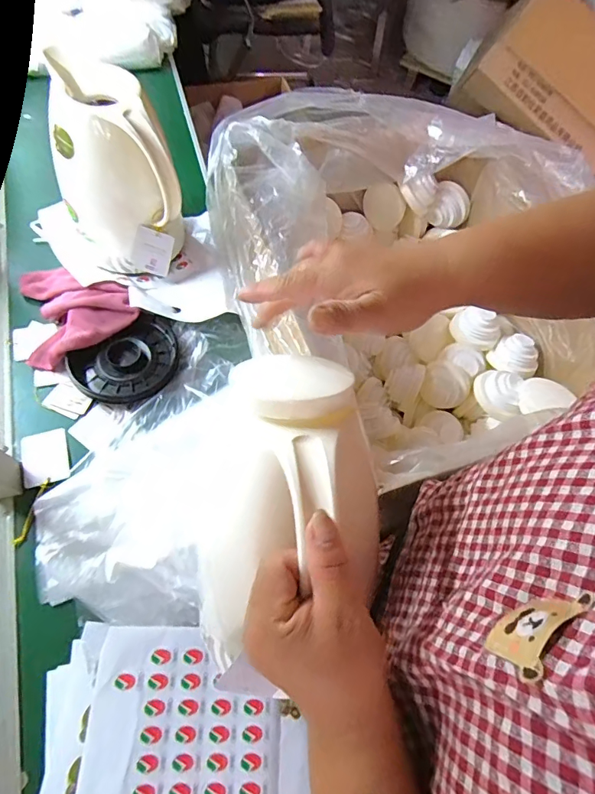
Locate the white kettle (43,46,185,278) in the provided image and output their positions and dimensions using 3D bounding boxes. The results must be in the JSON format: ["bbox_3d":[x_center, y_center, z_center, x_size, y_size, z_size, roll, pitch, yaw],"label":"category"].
[{"bbox_3d":[-0.245,-0.284,0.587,0.134,0.234,0.160,-26,69,-14],"label":"white kettle"}]

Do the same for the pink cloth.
[{"bbox_3d":[-0.318,-0.133,0.623,0.147,0.037,0.164,-26,69,-14],"label":"pink cloth"}]

